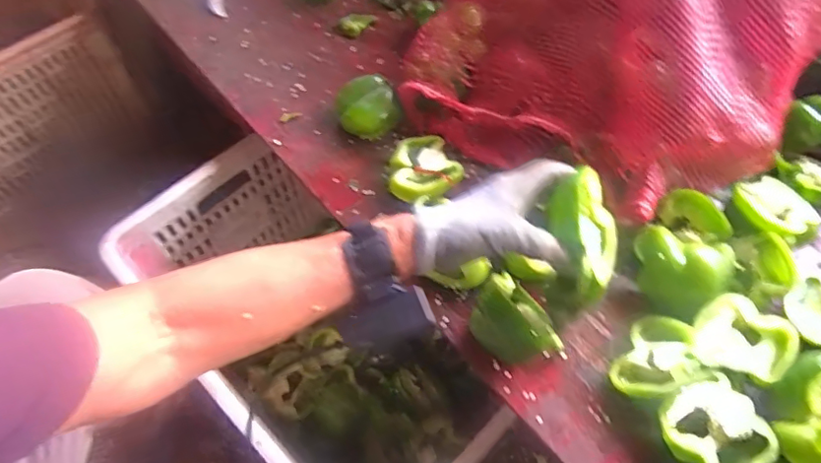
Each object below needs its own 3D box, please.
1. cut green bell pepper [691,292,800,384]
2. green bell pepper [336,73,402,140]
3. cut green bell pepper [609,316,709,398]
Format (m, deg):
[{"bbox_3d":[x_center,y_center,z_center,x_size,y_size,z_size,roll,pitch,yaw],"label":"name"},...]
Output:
[{"bbox_3d":[0.295,0.090,0.489,0.074,0.025,0.071,0,59,1],"label":"cut green bell pepper"},{"bbox_3d":[-0.052,-0.149,0.665,0.071,0.050,0.066,0,59,1],"label":"green bell pepper"},{"bbox_3d":[0.227,0.118,0.504,0.063,0.030,0.084,3,47,53],"label":"cut green bell pepper"}]

